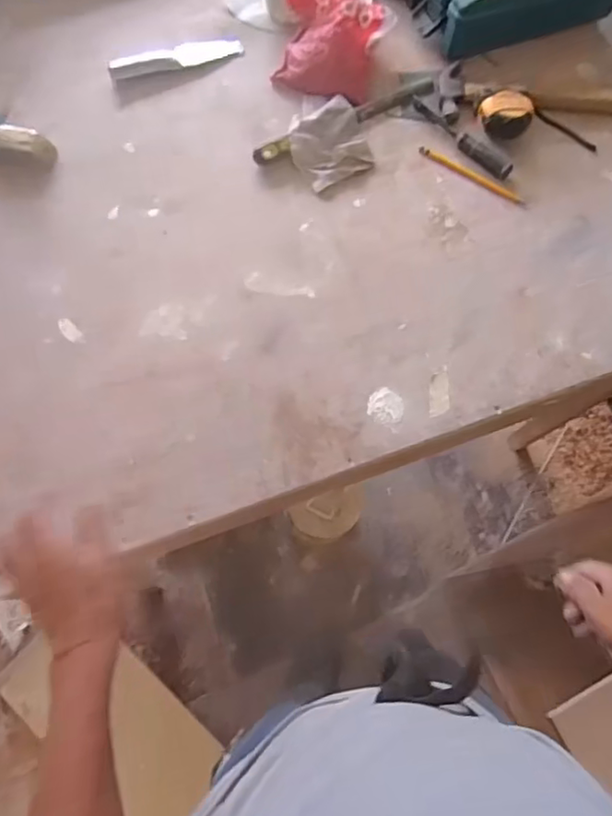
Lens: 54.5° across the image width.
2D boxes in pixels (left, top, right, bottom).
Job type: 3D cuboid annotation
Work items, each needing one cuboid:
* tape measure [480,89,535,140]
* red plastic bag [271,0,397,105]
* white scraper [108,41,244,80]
[{"bbox_3d":[0.283,-0.413,0.837,0.070,0.035,0.068,-3,73,-4],"label":"tape measure"},{"bbox_3d":[0.037,-0.527,0.842,0.144,0.067,0.137,15,72,2],"label":"red plastic bag"},{"bbox_3d":[-0.189,-0.512,0.868,0.192,0.010,0.037,-17,74,-8],"label":"white scraper"}]

